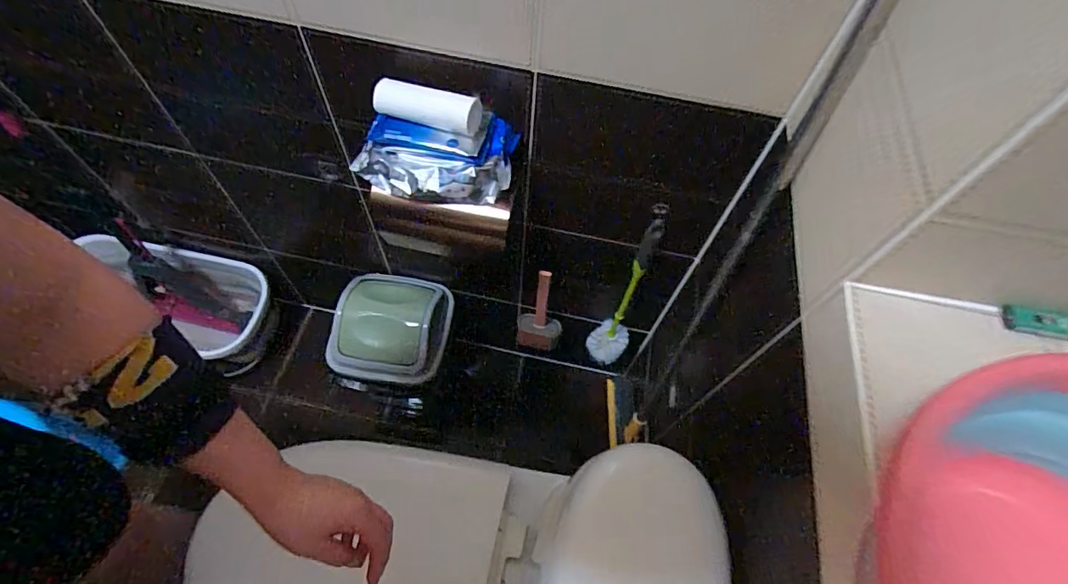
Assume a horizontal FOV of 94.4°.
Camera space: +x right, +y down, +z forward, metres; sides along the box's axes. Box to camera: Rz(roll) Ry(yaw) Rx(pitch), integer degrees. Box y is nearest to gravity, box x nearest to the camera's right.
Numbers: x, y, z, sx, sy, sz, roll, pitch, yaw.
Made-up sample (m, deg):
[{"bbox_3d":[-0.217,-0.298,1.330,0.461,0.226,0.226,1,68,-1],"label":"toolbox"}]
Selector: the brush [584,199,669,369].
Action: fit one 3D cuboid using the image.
[{"bbox_3d":[0.161,0.017,0.935,0.092,0.448,0.066,18,62,6],"label":"brush"}]

